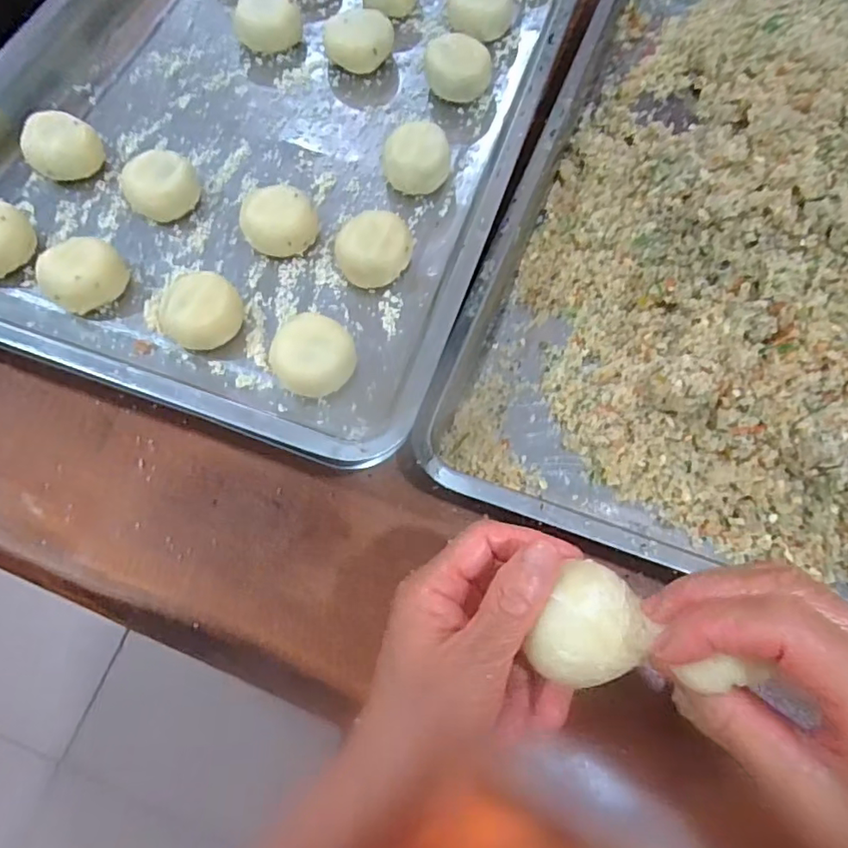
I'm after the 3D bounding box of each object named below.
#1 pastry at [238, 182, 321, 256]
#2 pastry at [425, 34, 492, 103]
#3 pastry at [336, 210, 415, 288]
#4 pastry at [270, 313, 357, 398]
[{"bbox_3d":[-0.104,-0.141,0.402,0.046,0.031,0.046,0,68,0],"label":"pastry"},{"bbox_3d":[0.027,-0.283,0.456,0.050,0.034,0.048,-1,68,-1],"label":"pastry"},{"bbox_3d":[-0.035,-0.120,0.395,0.050,0.032,0.042,-40,74,-14],"label":"pastry"},{"bbox_3d":[-0.069,-0.039,0.359,0.046,0.038,0.047,0,68,0],"label":"pastry"}]

